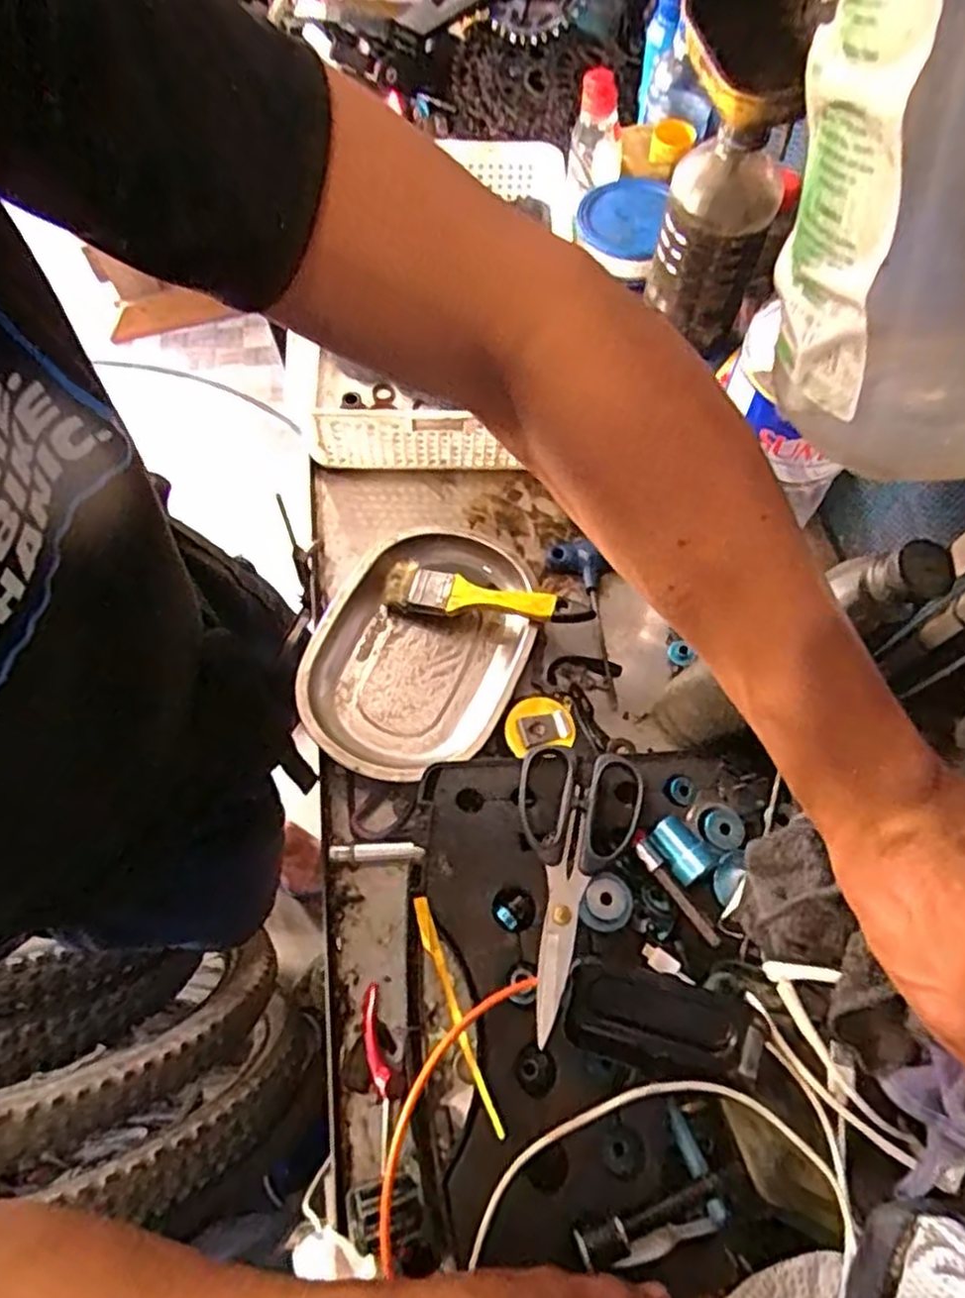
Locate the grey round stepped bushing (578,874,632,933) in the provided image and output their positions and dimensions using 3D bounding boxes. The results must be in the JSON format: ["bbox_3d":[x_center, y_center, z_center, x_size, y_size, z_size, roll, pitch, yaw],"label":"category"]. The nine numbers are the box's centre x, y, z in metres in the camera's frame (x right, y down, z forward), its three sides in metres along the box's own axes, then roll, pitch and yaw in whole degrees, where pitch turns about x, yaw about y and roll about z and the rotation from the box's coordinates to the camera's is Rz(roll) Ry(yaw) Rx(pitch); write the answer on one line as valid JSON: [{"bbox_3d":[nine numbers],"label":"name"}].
[{"bbox_3d":[0.079,0.160,0.474,0.031,0.008,0.034,0,67,-1],"label":"grey round stepped bushing"}]

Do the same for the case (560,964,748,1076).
[{"bbox_3d":[0.099,0.217,0.435,0.097,0.021,0.046,14,67,5],"label":"case"}]

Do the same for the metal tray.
[{"bbox_3d":[-0.049,0.001,0.592,0.154,0.045,0.212,21,68,8],"label":"metal tray"}]

